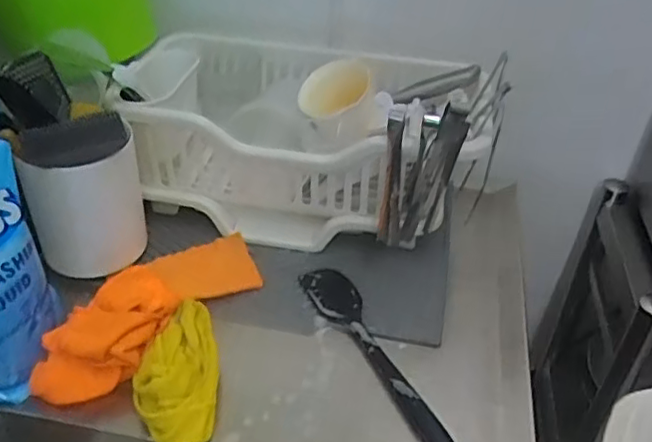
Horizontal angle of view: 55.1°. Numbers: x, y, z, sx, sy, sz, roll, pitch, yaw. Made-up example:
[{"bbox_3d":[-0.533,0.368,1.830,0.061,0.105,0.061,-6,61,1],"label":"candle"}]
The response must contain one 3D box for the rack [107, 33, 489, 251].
[{"bbox_3d":[-0.018,-0.102,0.774,0.401,0.192,0.253,10,38,9],"label":"rack"}]

